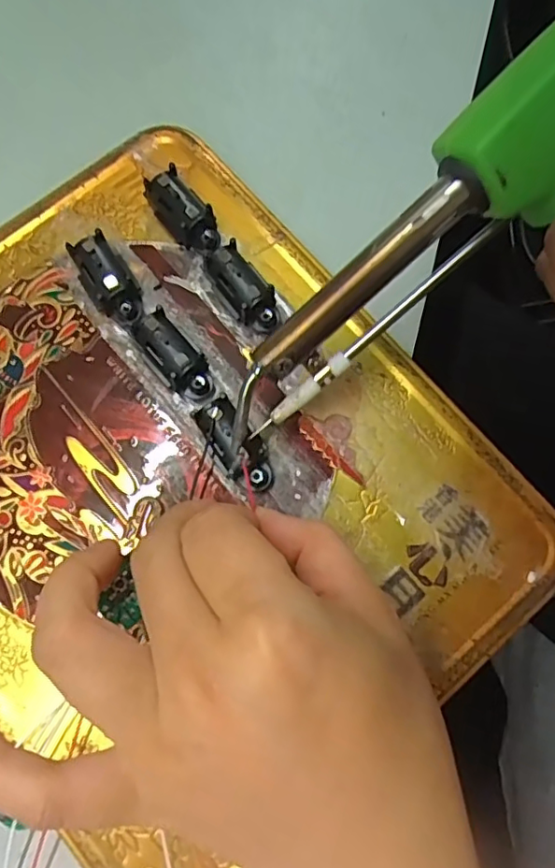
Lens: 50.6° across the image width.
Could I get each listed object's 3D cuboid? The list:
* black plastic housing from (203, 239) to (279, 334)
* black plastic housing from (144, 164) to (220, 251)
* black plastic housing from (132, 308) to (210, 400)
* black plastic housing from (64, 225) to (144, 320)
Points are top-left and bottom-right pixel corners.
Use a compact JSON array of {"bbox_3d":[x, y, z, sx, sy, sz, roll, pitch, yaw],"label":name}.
[{"bbox_3d":[-0.012,-0.055,0.220,0.018,0.013,0.033,-38,80,-10],"label":"black plastic housing"},{"bbox_3d":[-0.036,-0.086,0.228,0.017,0.014,0.034,-39,81,-10],"label":"black plastic housing"},{"bbox_3d":[-0.037,-0.028,0.211,0.016,0.015,0.033,-39,80,-10],"label":"black plastic housing"},{"bbox_3d":[-0.063,-0.057,0.219,0.015,0.017,0.034,-28,79,-8],"label":"black plastic housing"}]

